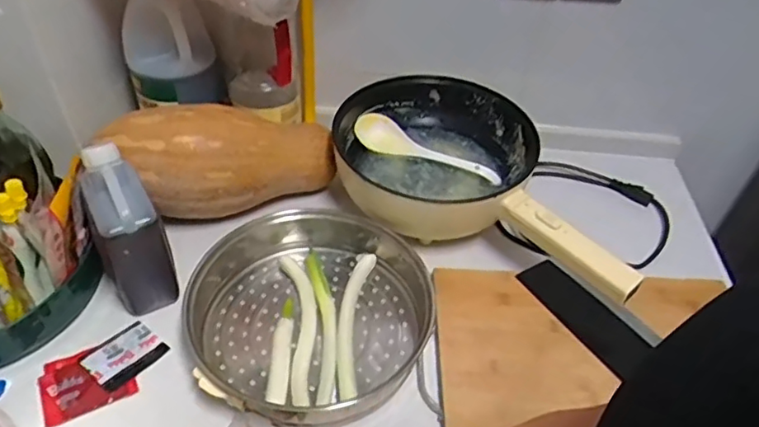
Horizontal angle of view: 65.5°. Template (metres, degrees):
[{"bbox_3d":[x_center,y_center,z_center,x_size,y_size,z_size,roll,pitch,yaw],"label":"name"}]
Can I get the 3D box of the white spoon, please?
[{"bbox_3d":[0.066,-0.090,0.846,0.216,0.035,0.050,23,47,18],"label":"white spoon"}]

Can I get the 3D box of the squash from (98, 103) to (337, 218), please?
[{"bbox_3d":[-0.200,-0.072,0.778,0.277,0.107,0.112,-2,42,-31],"label":"squash"}]

